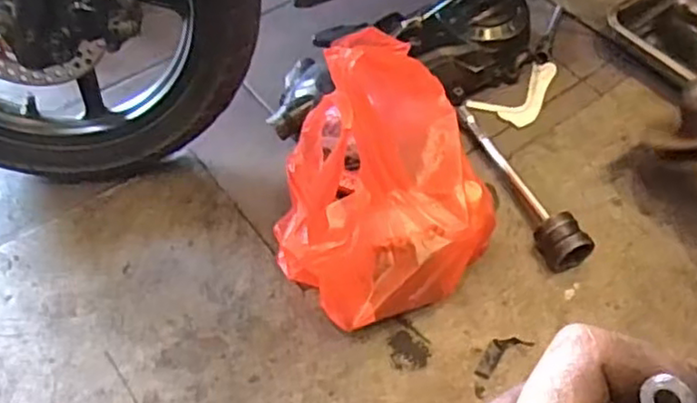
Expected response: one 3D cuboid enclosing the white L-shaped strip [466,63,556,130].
[{"bbox_3d":[0.262,-0.155,1.001,0.160,0.005,0.078,-30,62,-19],"label":"white L-shaped strip"}]

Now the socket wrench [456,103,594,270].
[{"bbox_3d":[0.210,-0.035,0.864,0.051,0.049,0.281,-19,59,-13],"label":"socket wrench"}]

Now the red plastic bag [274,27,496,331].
[{"bbox_3d":[0.039,-0.032,0.743,0.247,0.265,0.243,-25,59,-16],"label":"red plastic bag"}]

